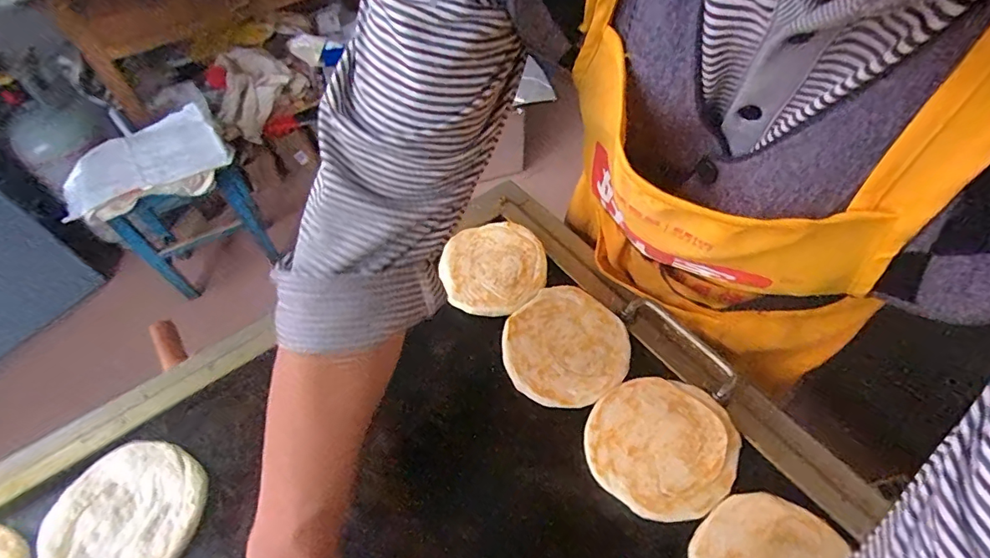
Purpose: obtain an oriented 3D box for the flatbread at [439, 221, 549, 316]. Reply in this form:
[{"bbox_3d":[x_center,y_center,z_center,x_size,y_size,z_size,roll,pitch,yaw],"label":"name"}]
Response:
[{"bbox_3d":[-0.001,-0.016,0.563,0.117,0.005,0.123,-9,54,-1],"label":"flatbread"}]

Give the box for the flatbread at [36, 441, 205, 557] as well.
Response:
[{"bbox_3d":[-0.333,0.213,0.433,0.128,0.010,0.128,-3,54,4],"label":"flatbread"}]

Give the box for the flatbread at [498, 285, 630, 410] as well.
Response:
[{"bbox_3d":[0.073,0.066,0.497,0.129,0.007,0.123,-3,54,4],"label":"flatbread"}]

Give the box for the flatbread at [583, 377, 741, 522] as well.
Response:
[{"bbox_3d":[0.150,0.145,0.436,0.121,0.004,0.125,-3,54,4],"label":"flatbread"}]

